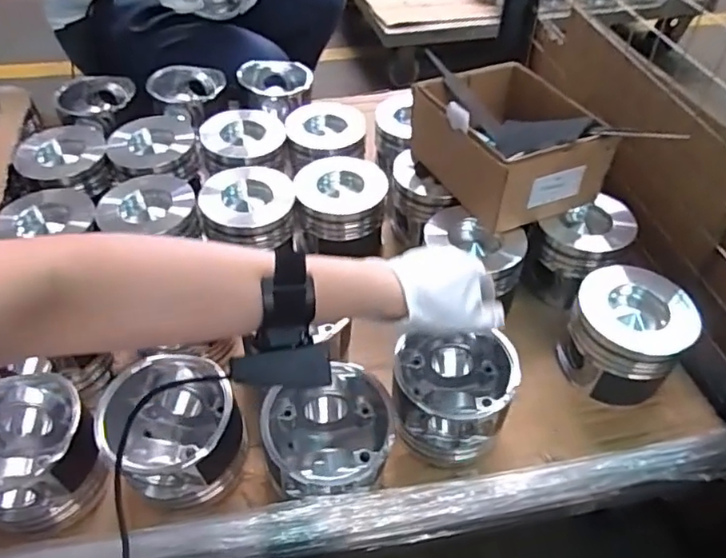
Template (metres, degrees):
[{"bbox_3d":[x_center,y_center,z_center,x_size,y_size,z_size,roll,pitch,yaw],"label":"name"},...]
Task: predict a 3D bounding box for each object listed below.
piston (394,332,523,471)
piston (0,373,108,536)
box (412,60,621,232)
[{"bbox_3d":[0.086,0.112,0.566,0.109,0.106,0.103,-6,47,-5],"label":"piston"},{"bbox_3d":[-0.292,0.155,0.516,0.102,0.090,0.111,0,47,0],"label":"piston"},{"bbox_3d":[0.169,-0.166,0.690,0.154,0.090,0.200,-21,50,-18],"label":"box"}]

